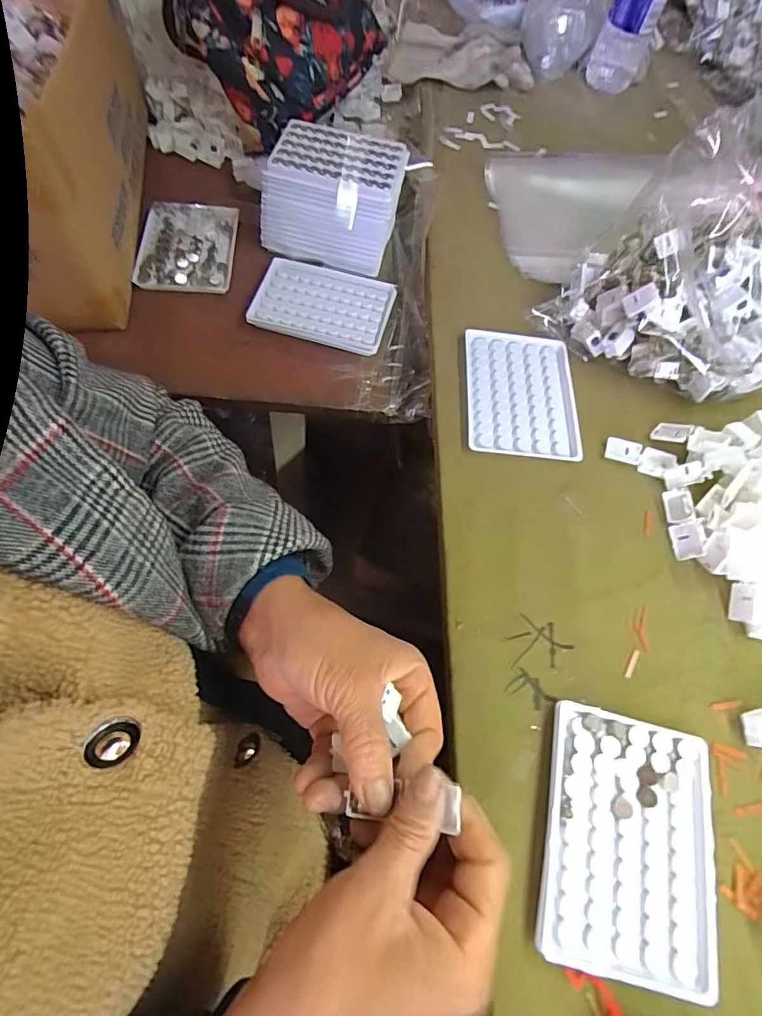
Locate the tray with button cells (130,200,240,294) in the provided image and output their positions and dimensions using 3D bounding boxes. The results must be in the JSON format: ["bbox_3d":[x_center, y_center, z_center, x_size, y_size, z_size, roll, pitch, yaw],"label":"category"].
[{"bbox_3d":[-0.202,-0.275,0.534,0.093,0.010,0.128,1,64,-6],"label":"tray with button cells"}]

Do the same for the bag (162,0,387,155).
[{"bbox_3d":[-0.107,-0.550,0.582,0.177,0.130,0.233,36,65,11],"label":"bag"}]

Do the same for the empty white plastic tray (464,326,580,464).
[{"bbox_3d":[0.121,-0.099,0.438,0.095,0.006,0.124,6,63,-4],"label":"empty white plastic tray"}]

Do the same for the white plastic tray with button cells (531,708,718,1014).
[{"bbox_3d":[0.144,0.190,0.294,0.095,0.011,0.130,15,63,1],"label":"white plastic tray with button cells"}]

